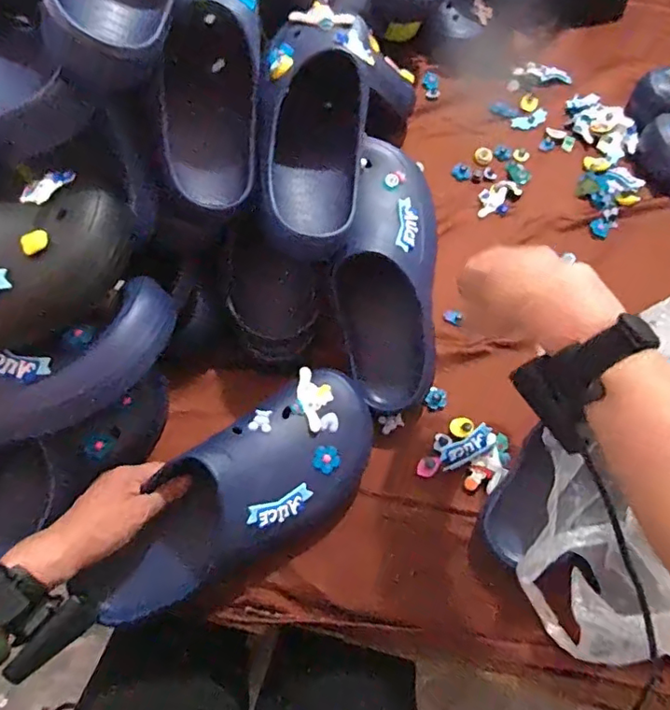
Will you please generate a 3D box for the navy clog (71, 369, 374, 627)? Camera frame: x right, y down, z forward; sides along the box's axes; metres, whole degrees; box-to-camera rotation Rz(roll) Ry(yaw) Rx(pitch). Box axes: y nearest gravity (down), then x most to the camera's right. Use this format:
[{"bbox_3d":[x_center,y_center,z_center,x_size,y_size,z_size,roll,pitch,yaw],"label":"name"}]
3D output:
[{"bbox_3d":[-0.084,0.138,0.501,0.290,0.091,0.116,-40,72,-5],"label":"navy clog"}]

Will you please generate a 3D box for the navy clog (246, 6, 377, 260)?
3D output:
[{"bbox_3d":[-0.020,-0.221,0.504,0.100,0.084,0.263,6,79,0],"label":"navy clog"}]

